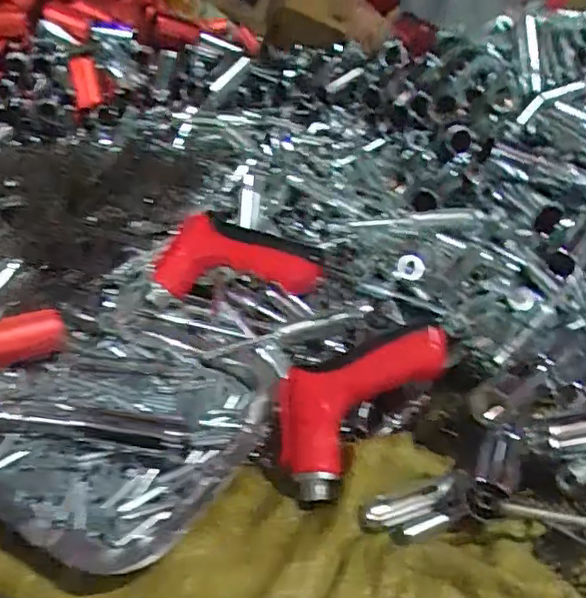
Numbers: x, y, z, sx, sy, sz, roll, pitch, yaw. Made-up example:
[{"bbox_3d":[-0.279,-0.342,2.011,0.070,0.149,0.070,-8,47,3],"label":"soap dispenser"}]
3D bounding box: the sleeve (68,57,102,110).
[{"bbox_3d":[-0.240,-0.249,0.674,0.028,0.057,0.028,-13,36,-20],"label":"sleeve"}]

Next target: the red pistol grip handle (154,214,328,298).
[{"bbox_3d":[-0.044,-0.027,0.463,0.131,0.066,0.032,3,33,3],"label":"red pistol grip handle"}]

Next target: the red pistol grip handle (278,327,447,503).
[{"bbox_3d":[0.043,0.059,0.377,0.135,0.045,0.069,-37,43,-8],"label":"red pistol grip handle"}]

